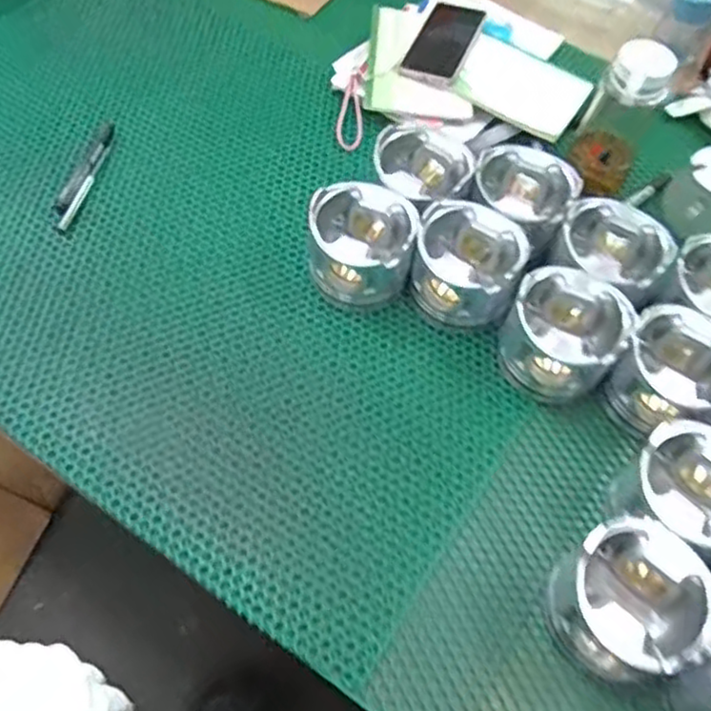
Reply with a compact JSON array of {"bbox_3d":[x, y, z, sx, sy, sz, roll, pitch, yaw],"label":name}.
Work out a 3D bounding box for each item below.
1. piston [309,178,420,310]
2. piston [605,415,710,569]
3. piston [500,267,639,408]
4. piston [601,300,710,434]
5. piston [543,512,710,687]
[{"bbox_3d":[0.007,-0.119,0.762,0.107,0.098,0.115,1,59,-2],"label":"piston"},{"bbox_3d":[0.304,0.130,0.636,0.120,0.095,0.109,40,65,19],"label":"piston"},{"bbox_3d":[0.209,-0.023,0.712,0.116,0.111,0.106,24,61,11],"label":"piston"},{"bbox_3d":[0.317,0.020,0.699,0.117,0.097,0.106,33,63,16],"label":"piston"},{"bbox_3d":[0.229,0.209,0.583,0.108,0.100,0.110,-5,60,-6],"label":"piston"}]

